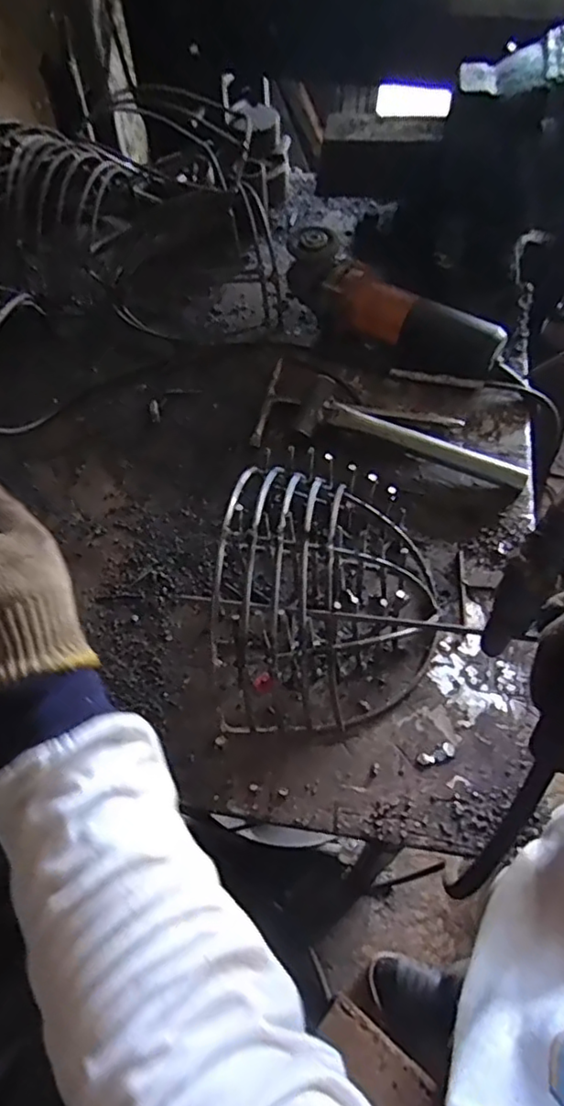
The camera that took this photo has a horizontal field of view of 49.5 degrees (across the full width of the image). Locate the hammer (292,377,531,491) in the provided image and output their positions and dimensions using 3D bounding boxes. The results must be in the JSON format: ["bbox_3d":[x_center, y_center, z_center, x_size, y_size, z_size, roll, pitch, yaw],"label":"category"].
[{"bbox_3d":[0.130,-0.114,0.634,0.243,0.029,0.063,25,63,15],"label":"hammer"}]

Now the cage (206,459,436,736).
[{"bbox_3d":[0.036,0.023,0.507,0.197,0.104,0.220,-5,59,-2],"label":"cage"}]

